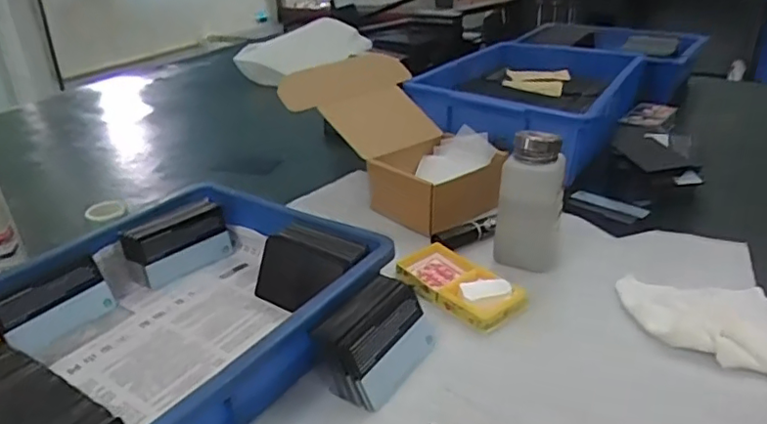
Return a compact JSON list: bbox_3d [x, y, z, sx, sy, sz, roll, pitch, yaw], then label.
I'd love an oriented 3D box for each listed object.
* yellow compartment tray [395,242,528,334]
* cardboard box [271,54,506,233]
[{"bbox_3d":[0.067,0.066,0.524,0.058,0.023,0.119,-23,35,-36],"label":"yellow compartment tray"},{"bbox_3d":[0.025,-0.090,0.680,0.171,0.124,0.227,-25,36,-38],"label":"cardboard box"}]

